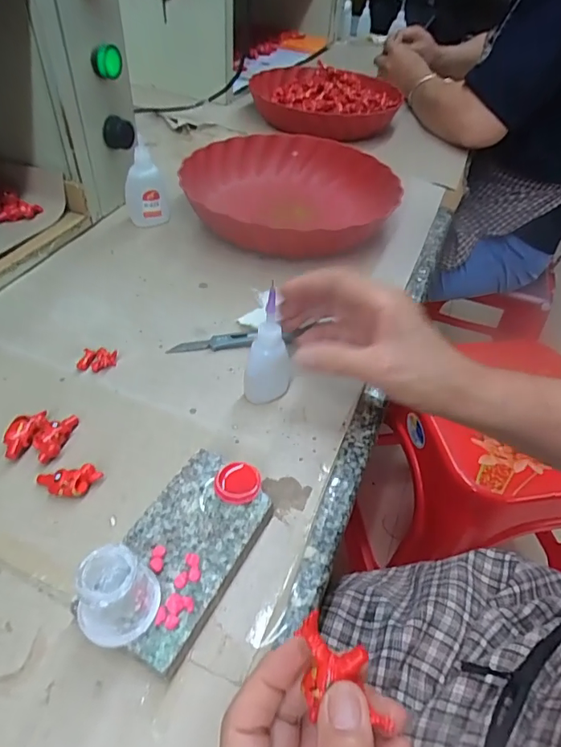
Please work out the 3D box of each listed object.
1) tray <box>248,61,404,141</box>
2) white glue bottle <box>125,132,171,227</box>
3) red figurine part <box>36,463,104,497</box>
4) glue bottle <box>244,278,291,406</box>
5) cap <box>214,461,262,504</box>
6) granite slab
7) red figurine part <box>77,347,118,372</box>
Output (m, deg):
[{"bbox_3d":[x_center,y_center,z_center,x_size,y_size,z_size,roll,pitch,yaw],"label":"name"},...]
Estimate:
[{"bbox_3d":[0.067,-0.441,0.749,0.220,0.058,0.239,-7,47,-12],"label":"tray"},{"bbox_3d":[-0.142,-0.201,0.496,0.043,0.088,0.024,-14,49,-18],"label":"white glue bottle"},{"bbox_3d":[-0.132,0.067,0.290,0.039,0.013,0.019,-3,46,-9],"label":"red figurine part"},{"bbox_3d":[-0.007,-0.018,0.331,0.031,0.088,0.028,9,46,3],"label":"glue bottle"},{"bbox_3d":[-0.025,0.066,0.282,0.027,0.006,0.027,3,46,-3],"label":"cap"},{"bbox_3d":[-0.053,0.097,0.262,0.059,0.022,0.108,24,48,16],"label":"granite slab"},{"bbox_3d":[-0.143,-0.011,0.366,0.026,0.010,0.022,8,46,2],"label":"red figurine part"}]

